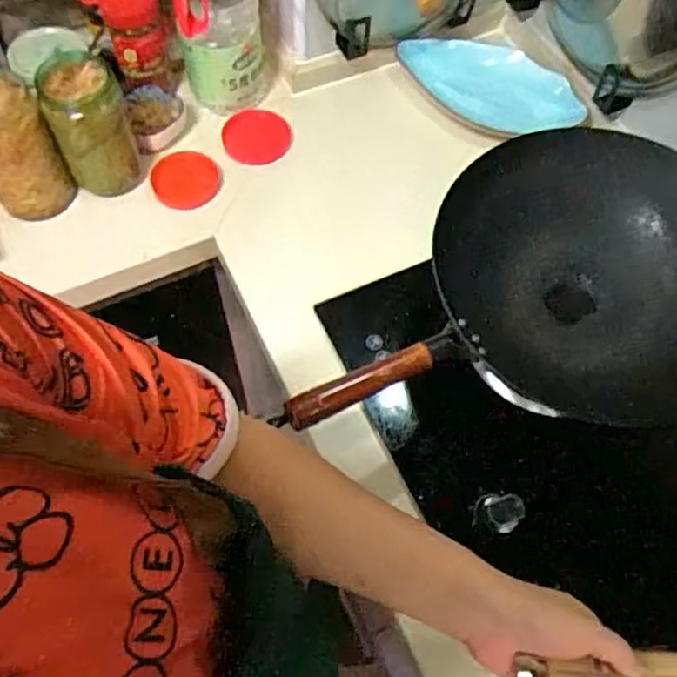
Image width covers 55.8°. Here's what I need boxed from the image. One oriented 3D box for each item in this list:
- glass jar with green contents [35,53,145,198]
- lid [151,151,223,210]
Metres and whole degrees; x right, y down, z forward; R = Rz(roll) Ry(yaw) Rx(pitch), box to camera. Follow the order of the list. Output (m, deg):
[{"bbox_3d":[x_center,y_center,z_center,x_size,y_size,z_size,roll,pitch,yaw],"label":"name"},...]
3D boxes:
[{"bbox_3d":[-0.315,-0.266,0.825,0.093,0.174,0.100,1,63,-2],"label":"glass jar with green contents"},{"bbox_3d":[-0.211,-0.225,0.897,0.091,0.015,0.092,1,76,-5],"label":"lid"}]

